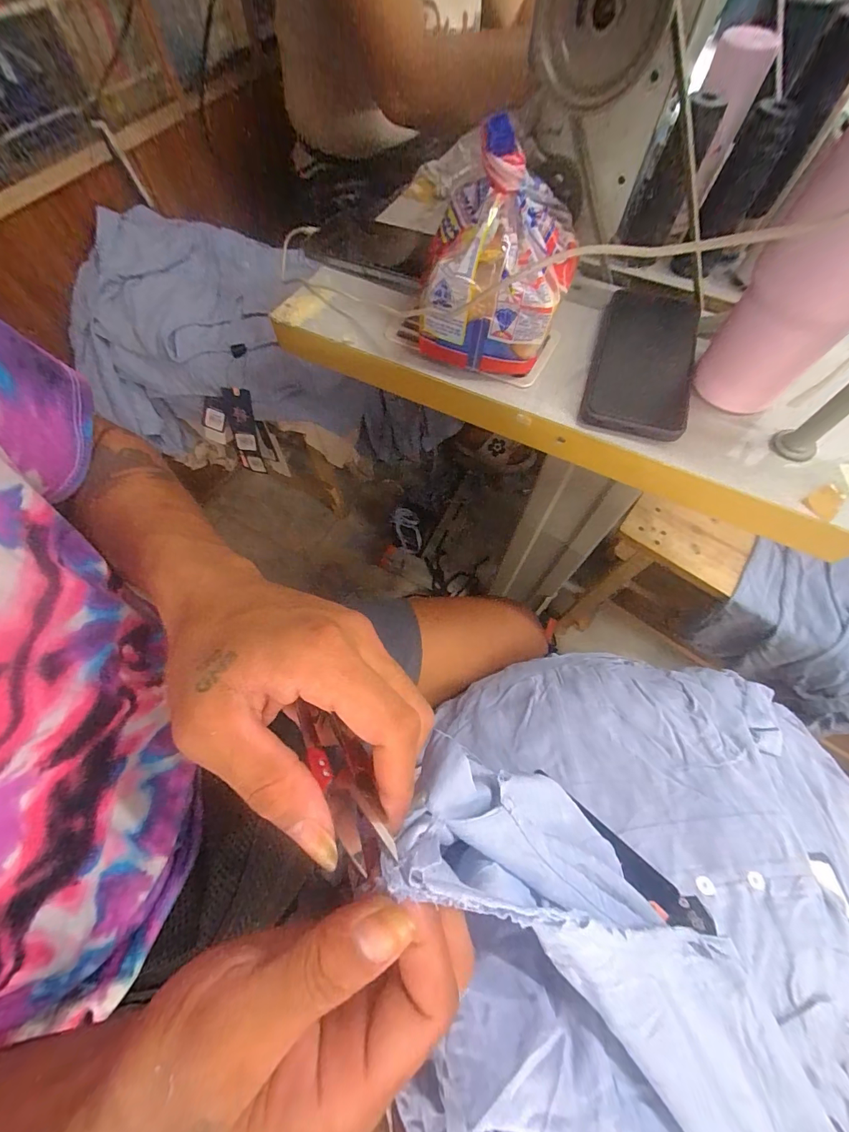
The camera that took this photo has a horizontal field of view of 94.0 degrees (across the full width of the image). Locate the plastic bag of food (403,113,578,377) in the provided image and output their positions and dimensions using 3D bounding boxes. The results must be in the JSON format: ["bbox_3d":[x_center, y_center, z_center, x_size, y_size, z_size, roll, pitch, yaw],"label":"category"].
[{"bbox_3d":[0.056,-0.239,0.313,0.123,0.116,0.102,8,66,3],"label":"plastic bag of food"}]

